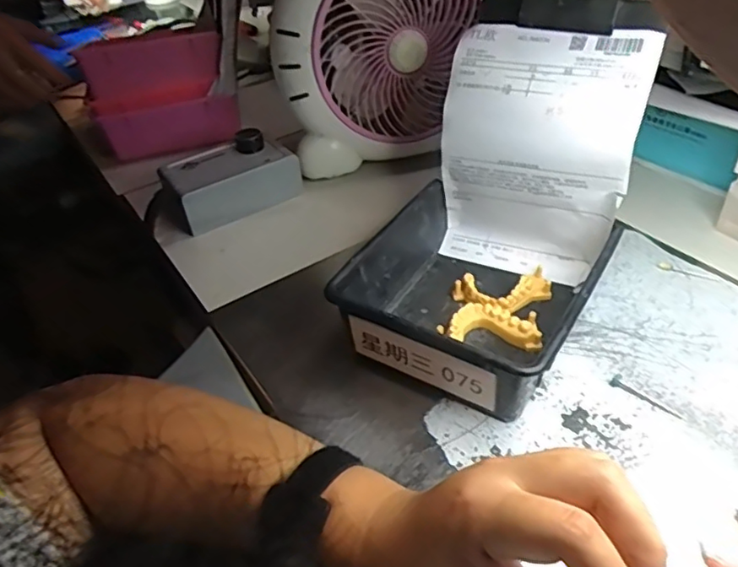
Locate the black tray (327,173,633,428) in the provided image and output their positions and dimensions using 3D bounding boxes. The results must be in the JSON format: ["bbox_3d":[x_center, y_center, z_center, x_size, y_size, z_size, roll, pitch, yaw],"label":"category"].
[{"bbox_3d":[0.079,0.009,0.444,0.160,0.068,0.165,22,47,30],"label":"black tray"}]

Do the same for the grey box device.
[{"bbox_3d":[-0.148,-0.108,0.623,0.134,0.063,0.073,-32,46,-27],"label":"grey box device"}]

